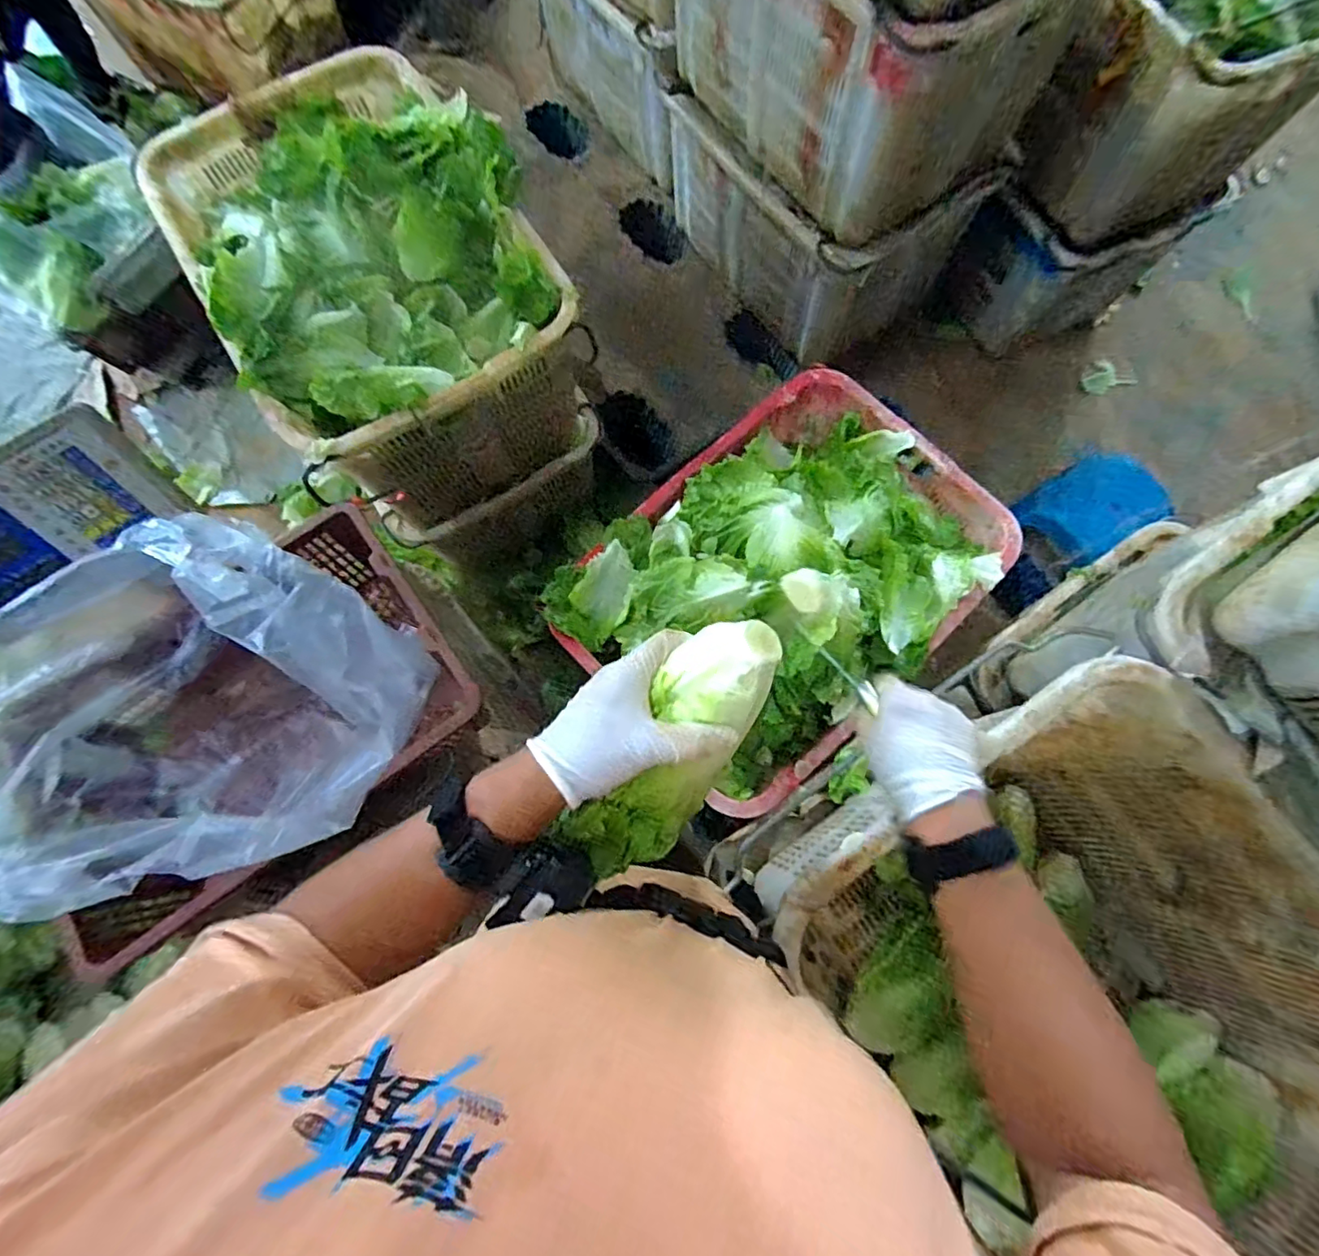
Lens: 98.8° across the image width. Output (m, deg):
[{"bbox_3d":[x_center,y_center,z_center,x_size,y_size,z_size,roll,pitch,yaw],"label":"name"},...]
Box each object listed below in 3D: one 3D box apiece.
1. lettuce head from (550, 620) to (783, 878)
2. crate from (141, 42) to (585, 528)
[{"bbox_3d":[0.009,0.080,0.362,0.067,0.056,0.199,31,103,8],"label":"lettuce head"},{"bbox_3d":[-0.469,-0.579,0.988,0.491,0.366,0.668,-34,78,-7],"label":"crate"}]

